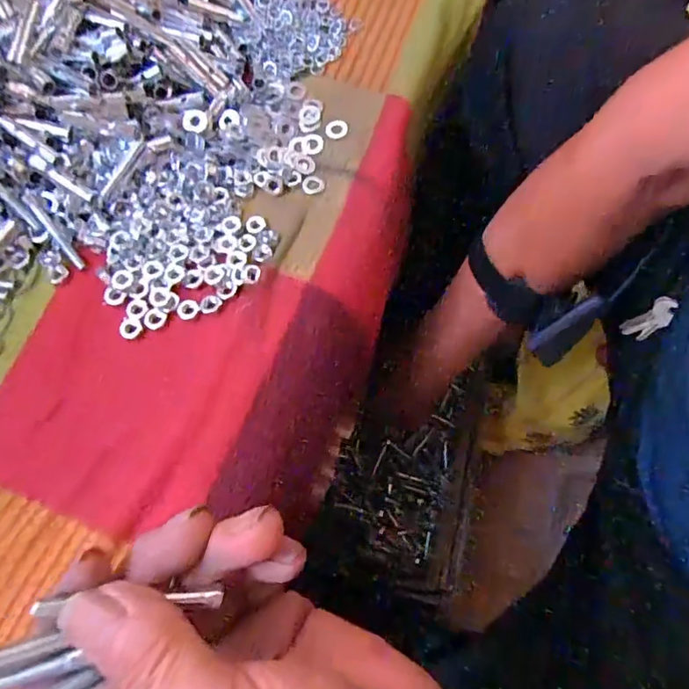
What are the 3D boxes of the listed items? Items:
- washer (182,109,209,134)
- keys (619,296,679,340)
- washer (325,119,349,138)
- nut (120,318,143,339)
[{"bbox_3d":[-0.108,-0.161,0.371,0.018,0.005,0.019,1,70,-2],"label":"washer"},{"bbox_3d":[0.249,-0.020,0.418,0.004,0.046,0.020,-18,68,-44],"label":"keys"},{"bbox_3d":[-0.005,-0.161,0.385,0.017,0.004,0.016,-2,74,7],"label":"washer"},{"bbox_3d":[-0.135,-0.011,0.325,0.013,0.004,0.013,1,70,-2],"label":"nut"}]

